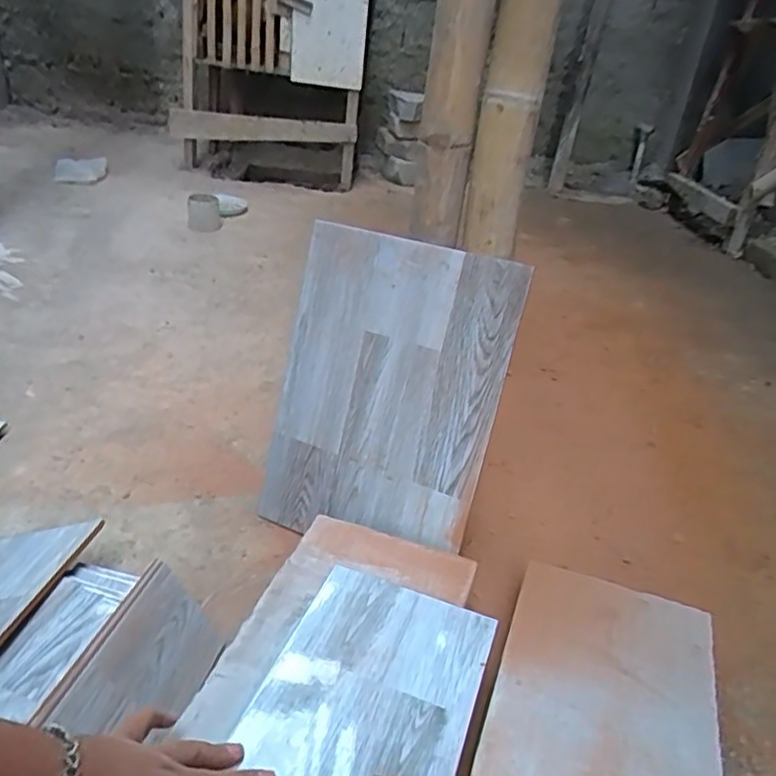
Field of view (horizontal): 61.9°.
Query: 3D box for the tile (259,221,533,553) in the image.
[{"bbox_3d":[-0.007,0.014,0.792,0.273,0.379,0.015,17,12,20],"label":"tile"}]

